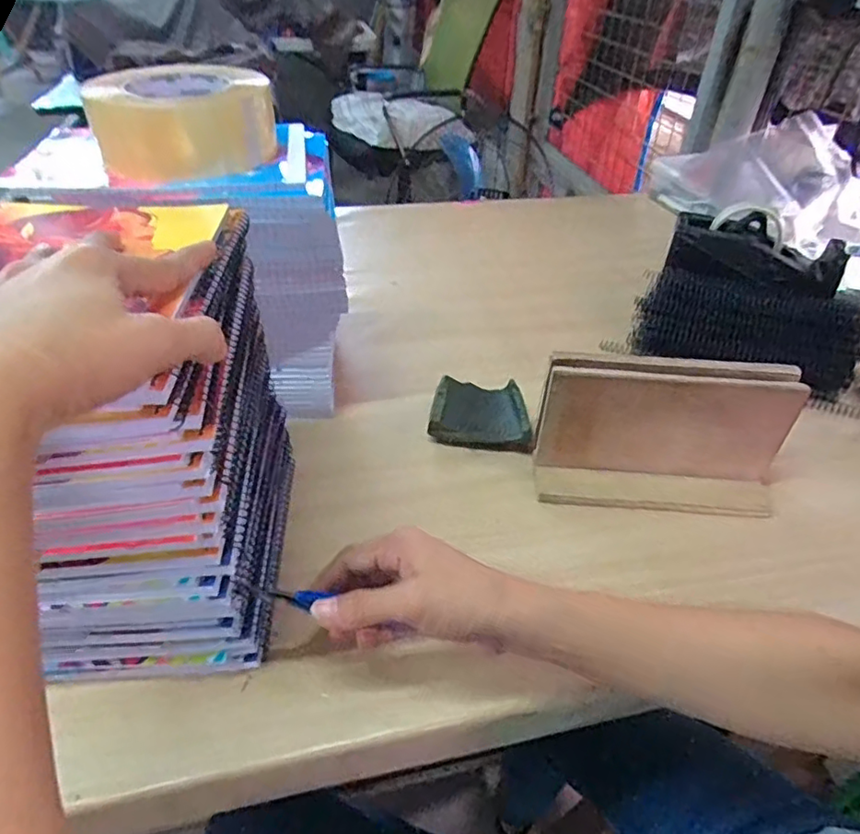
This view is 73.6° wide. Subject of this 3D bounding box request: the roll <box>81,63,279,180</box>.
[{"bbox_3d":[-0.183,-0.230,0.442,0.124,0.053,0.109,-7,42,-10],"label":"roll"}]

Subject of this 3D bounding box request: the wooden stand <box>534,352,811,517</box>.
[{"bbox_3d":[0.192,0.018,0.472,0.198,0.115,0.065,4,42,2],"label":"wooden stand"}]

